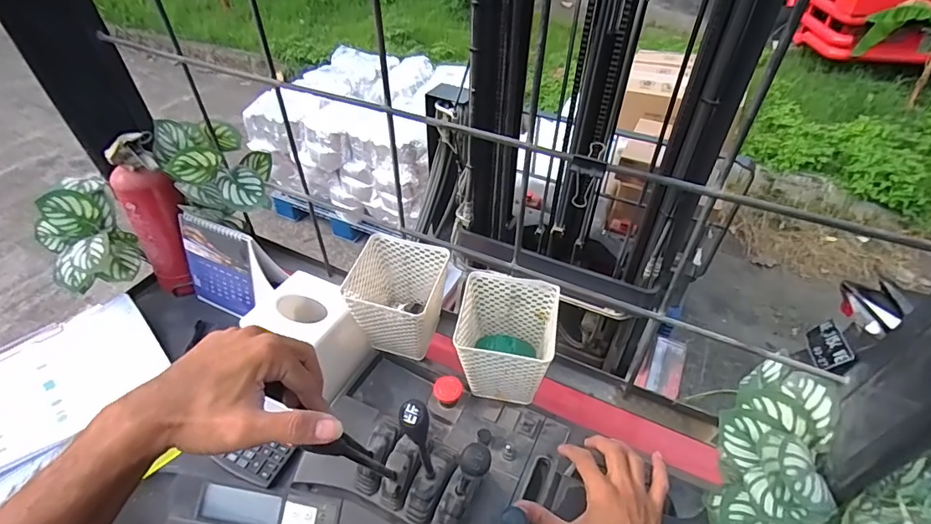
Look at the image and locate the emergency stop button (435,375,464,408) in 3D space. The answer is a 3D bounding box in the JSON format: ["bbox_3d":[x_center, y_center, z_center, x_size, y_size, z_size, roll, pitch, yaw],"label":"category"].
[{"bbox_3d":[-0.023,0.180,0.648,0.038,0.034,0.034,4,40,-1],"label":"emergency stop button"}]

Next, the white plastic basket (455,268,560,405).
[{"bbox_3d":[0.049,0.110,0.612,0.114,0.142,0.114,10,40,6],"label":"white plastic basket"}]

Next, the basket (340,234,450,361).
[{"bbox_3d":[-0.093,0.058,0.670,0.121,0.142,0.121,12,41,9],"label":"basket"}]

